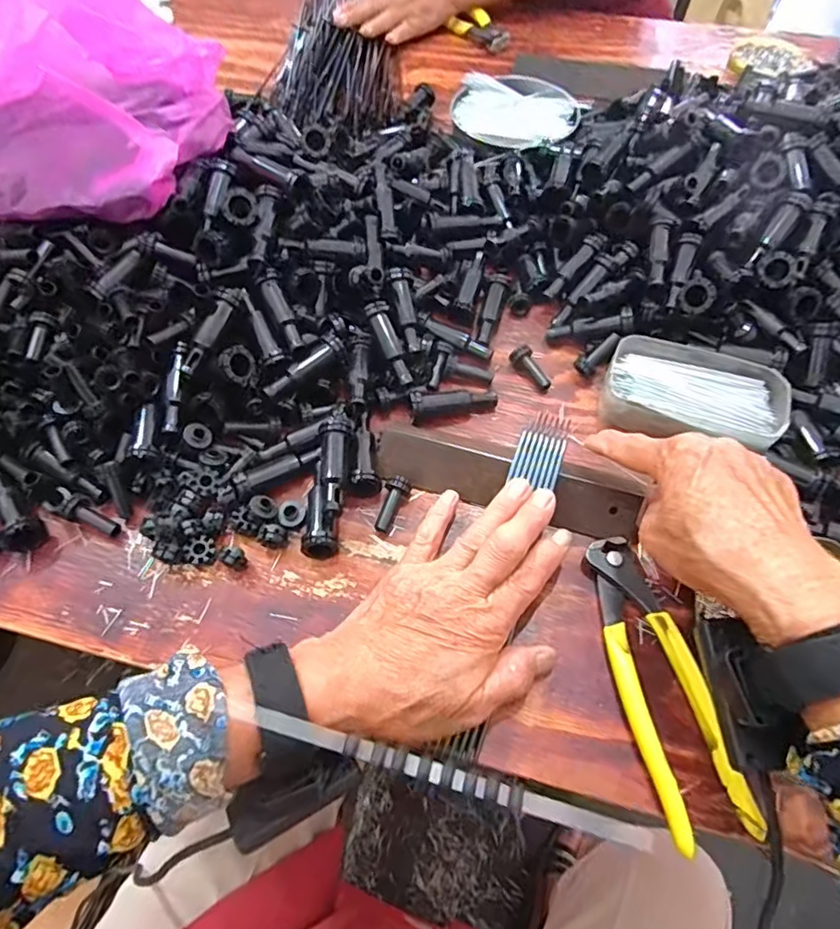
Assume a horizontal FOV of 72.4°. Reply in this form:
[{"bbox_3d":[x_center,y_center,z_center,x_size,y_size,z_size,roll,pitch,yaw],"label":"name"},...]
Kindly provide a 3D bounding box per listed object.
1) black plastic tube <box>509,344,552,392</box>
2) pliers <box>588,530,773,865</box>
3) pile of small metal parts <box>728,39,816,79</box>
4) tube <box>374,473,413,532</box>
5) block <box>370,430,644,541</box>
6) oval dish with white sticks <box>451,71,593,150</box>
[{"bbox_3d":[0.087,-0.074,0.448,0.015,0.017,0.041,-35,78,-20],"label":"black plastic tube"},{"bbox_3d":[0.137,0.121,0.331,0.047,0.012,0.164,-9,60,-6],"label":"pliers"},{"bbox_3d":[0.414,-0.478,0.676,0.089,0.010,0.085,18,61,10],"label":"pile of small metal parts"},{"bbox_3d":[-0.019,0.027,0.390,0.015,0.010,0.040,21,74,11],"label":"tube"},{"bbox_3d":[0.056,0.013,0.389,0.177,0.020,0.036,15,60,12],"label":"block"},{"bbox_3d":[0.096,-0.365,0.602,0.135,0.032,0.108,36,66,19],"label":"oval dish with white sticks"}]

